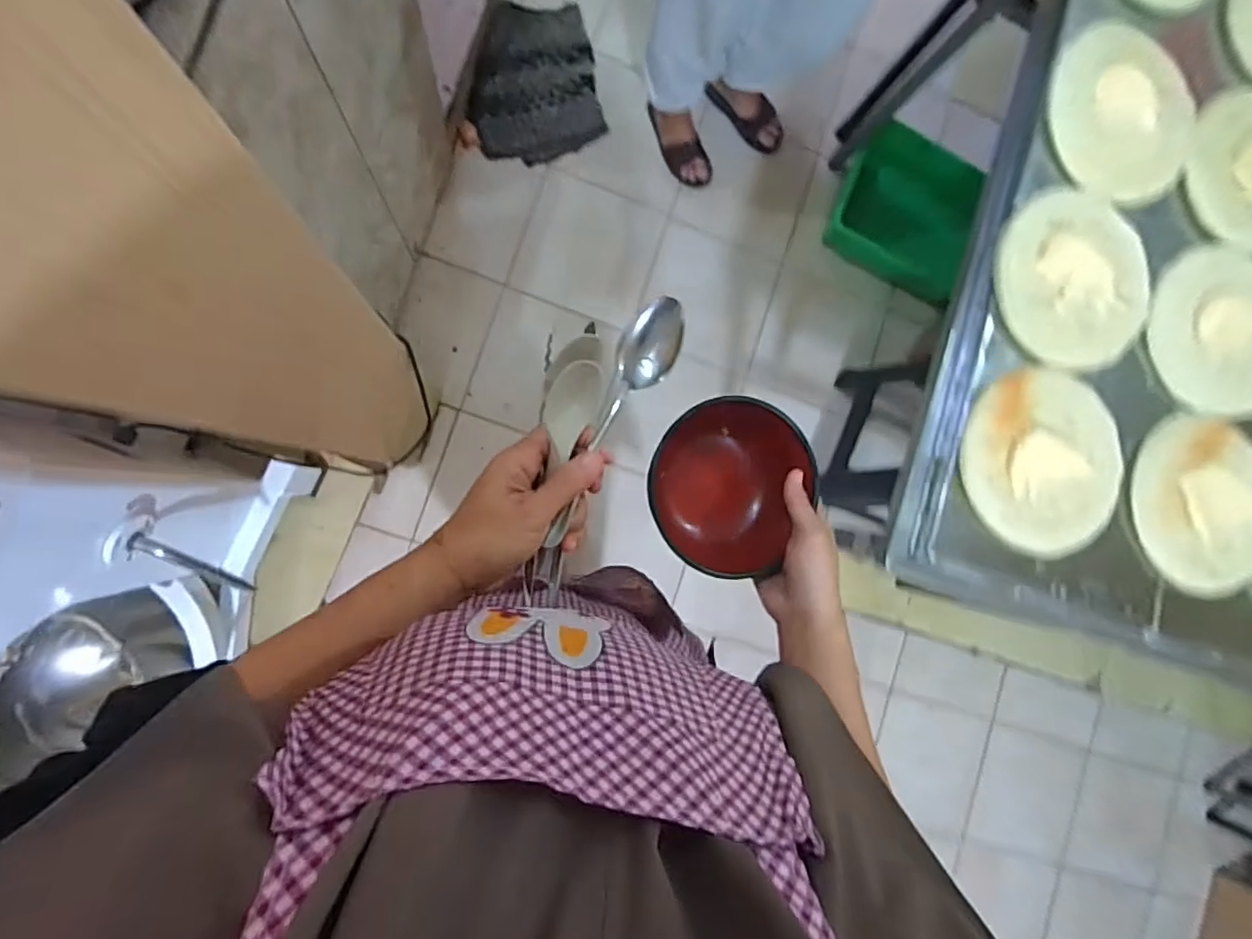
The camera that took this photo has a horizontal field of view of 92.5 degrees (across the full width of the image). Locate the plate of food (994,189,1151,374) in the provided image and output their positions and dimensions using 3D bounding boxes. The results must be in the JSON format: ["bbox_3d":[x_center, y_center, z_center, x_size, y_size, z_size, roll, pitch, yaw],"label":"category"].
[{"bbox_3d":[0.526,-0.220,0.690,0.202,0.029,0.201,0,89,-9],"label":"plate of food"}]

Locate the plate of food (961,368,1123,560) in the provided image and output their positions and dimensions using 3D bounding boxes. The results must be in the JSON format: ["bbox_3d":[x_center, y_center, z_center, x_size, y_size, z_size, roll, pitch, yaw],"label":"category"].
[{"bbox_3d":[0.471,-0.007,0.666,0.198,0.028,0.200,0,89,-9],"label":"plate of food"}]

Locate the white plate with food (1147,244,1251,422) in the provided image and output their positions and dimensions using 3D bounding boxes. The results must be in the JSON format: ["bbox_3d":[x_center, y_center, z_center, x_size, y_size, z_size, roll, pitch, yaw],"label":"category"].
[{"bbox_3d":[0.737,-0.169,0.728,0.194,0.016,0.207,0,89,-9],"label":"white plate with food"}]

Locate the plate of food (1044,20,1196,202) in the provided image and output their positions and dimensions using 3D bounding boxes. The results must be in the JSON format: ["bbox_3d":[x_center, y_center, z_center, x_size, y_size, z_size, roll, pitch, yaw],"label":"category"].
[{"bbox_3d":[0.606,-0.418,0.718,0.209,0.040,0.192,0,89,-9],"label":"plate of food"}]

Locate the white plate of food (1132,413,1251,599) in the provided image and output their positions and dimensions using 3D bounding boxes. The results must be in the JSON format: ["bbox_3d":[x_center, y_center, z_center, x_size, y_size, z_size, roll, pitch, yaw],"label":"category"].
[{"bbox_3d":[0.689,0.042,0.706,0.193,0.016,0.203,0,89,-9],"label":"white plate of food"}]

